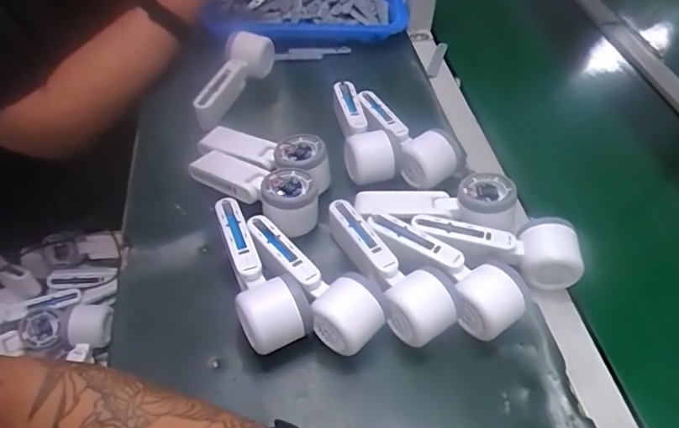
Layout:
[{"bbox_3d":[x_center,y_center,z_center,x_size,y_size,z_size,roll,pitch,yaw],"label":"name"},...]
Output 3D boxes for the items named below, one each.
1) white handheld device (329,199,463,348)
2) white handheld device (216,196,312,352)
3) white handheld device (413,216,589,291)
[{"bbox_3d":[0.051,0.053,0.526,0.062,0.062,0.161,-18,52,-19],"label":"white handheld device"},{"bbox_3d":[-0.081,0.055,0.512,0.057,0.045,0.155,-18,52,-19],"label":"white handheld device"},{"bbox_3d":[0.154,0.033,0.532,0.160,0.044,0.058,7,48,2],"label":"white handheld device"}]

